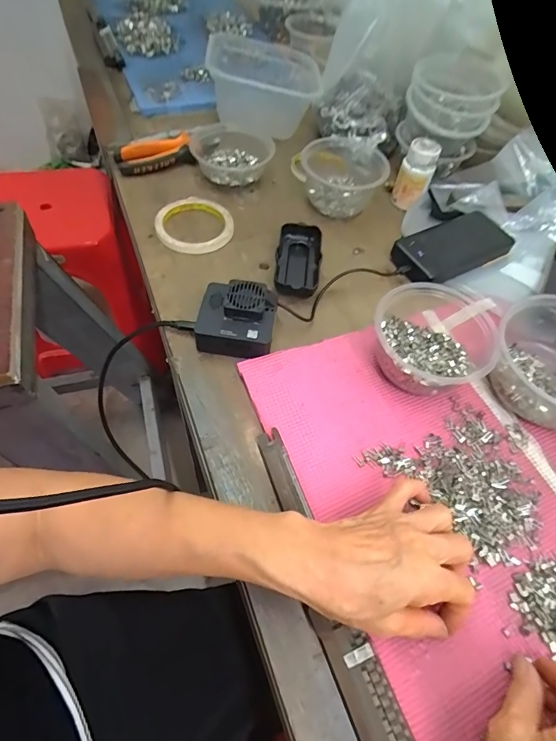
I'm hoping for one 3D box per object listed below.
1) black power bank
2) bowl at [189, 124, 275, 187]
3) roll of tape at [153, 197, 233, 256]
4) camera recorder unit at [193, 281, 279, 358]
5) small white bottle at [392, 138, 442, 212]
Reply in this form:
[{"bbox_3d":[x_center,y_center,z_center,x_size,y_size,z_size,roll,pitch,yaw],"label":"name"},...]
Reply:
[{"bbox_3d":[0.221,-0.159,0.543,0.164,0.023,0.072,-24,62,-18],"label":"black power bank"},{"bbox_3d":[-0.068,-0.309,0.603,0.111,0.039,0.118,-12,59,-11],"label":"bowl"},{"bbox_3d":[-0.108,-0.190,0.547,0.096,0.012,0.094,2,57,-3],"label":"roll of tape"},{"bbox_3d":[-0.044,-0.057,0.449,0.079,0.041,0.075,8,57,1],"label":"camera recorder unit"},{"bbox_3d":[0.187,-0.267,0.580,0.042,0.074,0.049,19,58,8],"label":"small white bottle"}]

